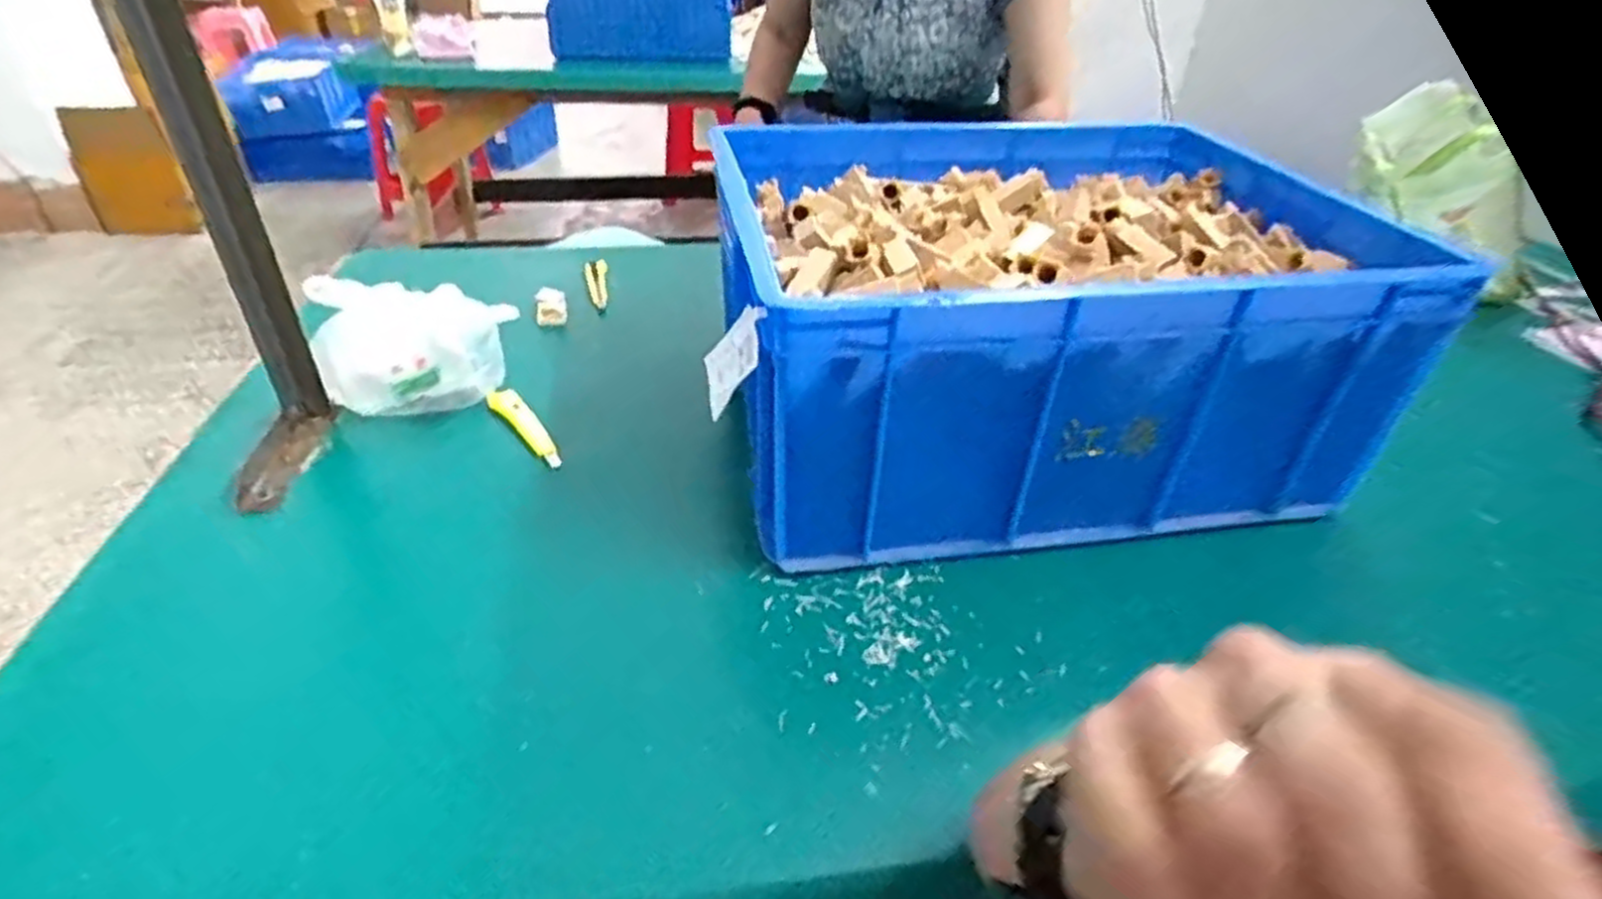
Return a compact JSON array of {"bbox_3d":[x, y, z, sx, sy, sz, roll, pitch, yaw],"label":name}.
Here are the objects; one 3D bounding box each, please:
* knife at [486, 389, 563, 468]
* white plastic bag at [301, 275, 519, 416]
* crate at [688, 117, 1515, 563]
[{"bbox_3d":[-0.258,-0.021,0.738,0.025,0.013,0.123,-24,43,-32],"label":"knife"},{"bbox_3d":[-0.368,-0.109,0.762,0.159,0.110,0.105,-4,36,-8],"label":"white plastic bag"},{"bbox_3d":[0.188,-0.137,0.723,0.524,0.239,0.407,-3,36,-6],"label":"crate"}]

